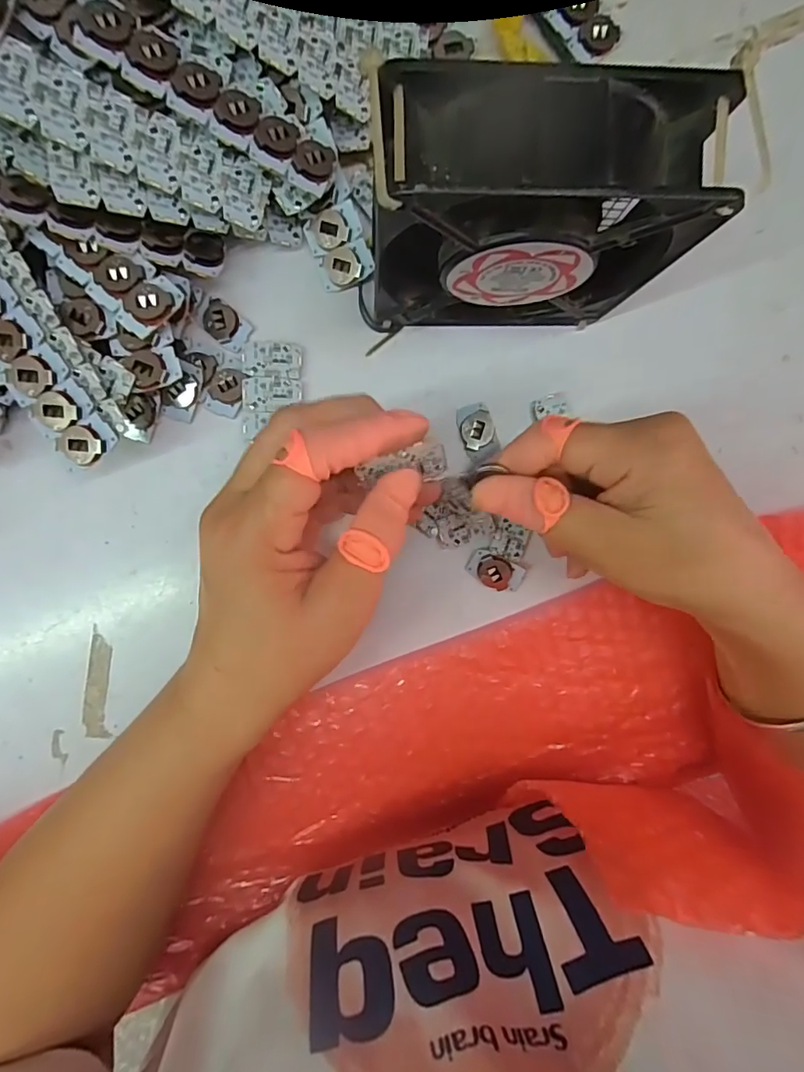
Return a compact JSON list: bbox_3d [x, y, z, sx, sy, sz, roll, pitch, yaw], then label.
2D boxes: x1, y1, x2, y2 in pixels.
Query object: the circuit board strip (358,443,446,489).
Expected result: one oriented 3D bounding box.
[{"bbox_3d":[0.001,-0.029,0.211,0.038,0.018,0.004,-13,60,-11],"label":"circuit board strip"}]

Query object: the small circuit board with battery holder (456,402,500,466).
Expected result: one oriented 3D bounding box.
[{"bbox_3d":[0.041,-0.056,0.274,0.018,0.004,0.032,-19,86,11],"label":"small circuit board with battery holder"}]

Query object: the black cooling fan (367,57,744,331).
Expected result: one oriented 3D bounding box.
[{"bbox_3d":[0.049,-0.126,0.213,0.122,0.122,0.043,-2,93,-3],"label":"black cooling fan"}]

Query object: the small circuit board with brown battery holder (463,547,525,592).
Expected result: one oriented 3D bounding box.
[{"bbox_3d":[0.051,0.020,0.274,0.030,0.004,0.017,26,91,-4],"label":"small circuit board with brown battery holder"}]

